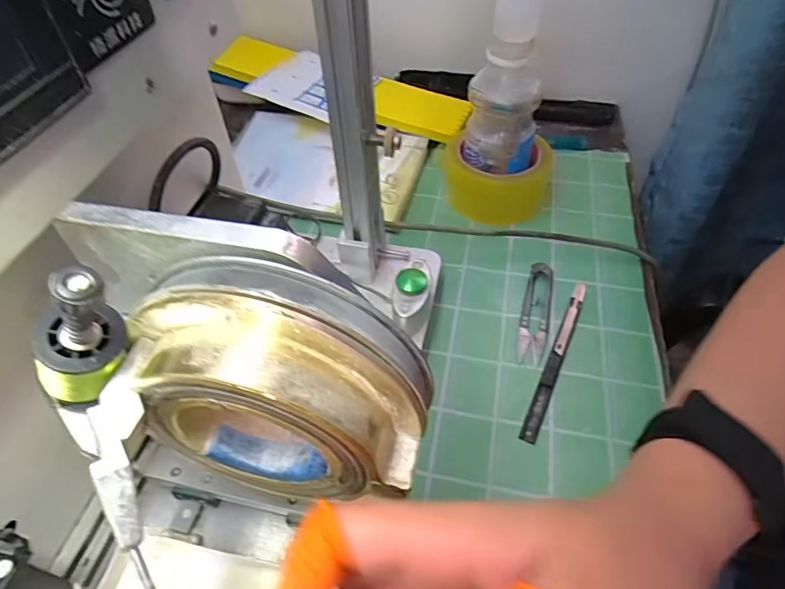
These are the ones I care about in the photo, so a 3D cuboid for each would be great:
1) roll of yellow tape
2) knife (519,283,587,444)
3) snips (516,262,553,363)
[{"bbox_3d":[0.104,-0.120,0.506,0.103,0.050,0.103,-1,49,1],"label":"roll of yellow tape"},{"bbox_3d":[0.127,0.044,0.384,0.011,0.008,0.156,21,53,19],"label":"knife"},{"bbox_3d":[0.118,0.011,0.410,0.022,0.009,0.095,11,50,11],"label":"snips"}]

